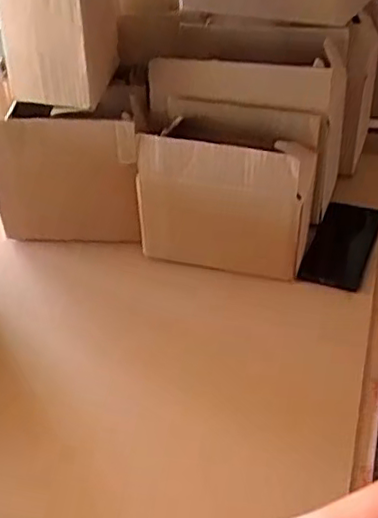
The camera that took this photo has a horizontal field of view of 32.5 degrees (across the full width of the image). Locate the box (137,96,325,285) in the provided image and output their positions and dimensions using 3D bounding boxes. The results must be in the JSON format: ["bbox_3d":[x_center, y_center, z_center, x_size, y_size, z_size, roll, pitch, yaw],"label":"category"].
[{"bbox_3d":[0.048,-0.087,0.812,0.199,0.188,0.115,8,40,10],"label":"box"}]

